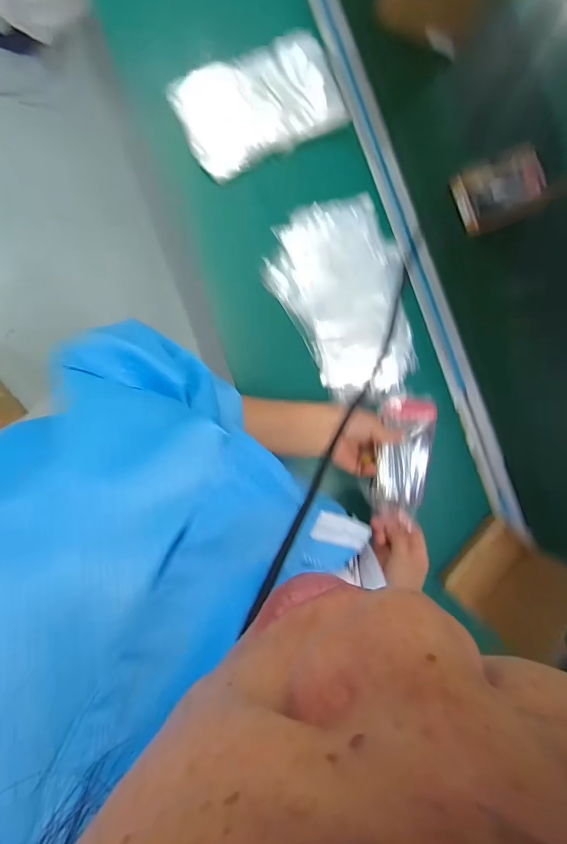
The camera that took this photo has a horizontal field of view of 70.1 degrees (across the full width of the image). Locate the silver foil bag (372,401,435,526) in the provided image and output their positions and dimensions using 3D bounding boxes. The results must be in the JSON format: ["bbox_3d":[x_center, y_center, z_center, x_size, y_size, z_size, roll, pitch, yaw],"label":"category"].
[{"bbox_3d":[0.148,0.041,0.491,0.065,0.020,0.137,10,92,-5],"label":"silver foil bag"}]

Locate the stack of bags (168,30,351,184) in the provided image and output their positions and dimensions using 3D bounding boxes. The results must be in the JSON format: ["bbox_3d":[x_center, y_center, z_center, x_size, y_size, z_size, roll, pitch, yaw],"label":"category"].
[{"bbox_3d":[-0.028,-0.447,0.572,0.230,0.028,0.136,-27,101,-1],"label":"stack of bags"}]

